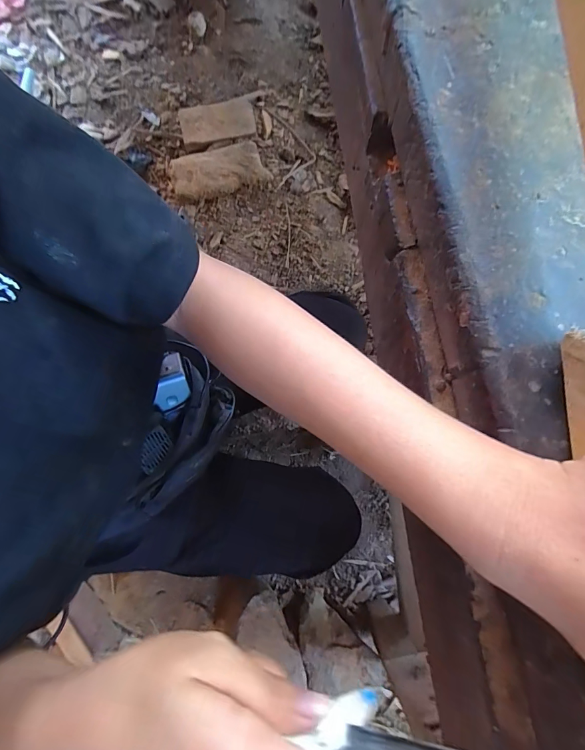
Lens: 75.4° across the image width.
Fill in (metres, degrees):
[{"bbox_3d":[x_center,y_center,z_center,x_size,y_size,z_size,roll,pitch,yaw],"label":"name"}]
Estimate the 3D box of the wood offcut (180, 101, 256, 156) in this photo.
[{"bbox_3d":[-0.172,-0.577,0.868,0.166,0.030,0.106,-10,80,-2],"label":"wood offcut"}]

